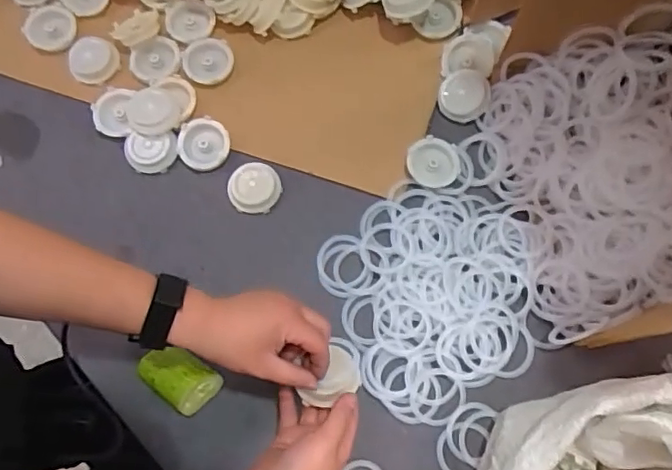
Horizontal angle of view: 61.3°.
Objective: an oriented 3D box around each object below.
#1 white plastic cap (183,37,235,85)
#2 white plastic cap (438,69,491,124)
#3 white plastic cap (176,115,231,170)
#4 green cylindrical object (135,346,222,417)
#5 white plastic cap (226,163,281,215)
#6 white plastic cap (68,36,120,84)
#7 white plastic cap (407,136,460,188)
[{"bbox_3d":[-0.148,-0.203,0.659,0.056,0.013,0.057,0,76,1],"label":"white plastic cap"},{"bbox_3d":[0.146,-0.159,0.640,0.055,0.022,0.059,0,76,1],"label":"white plastic cap"},{"bbox_3d":[-0.150,-0.102,0.641,0.057,0.012,0.057,0,88,-2],"label":"white plastic cap"},{"bbox_3d":[-0.154,0.142,0.563,0.073,0.045,0.049,34,79,9],"label":"green cylindrical object"},{"bbox_3d":[-0.089,-0.051,0.623,0.055,0.022,0.053,0,76,1],"label":"white plastic cap"},{"bbox_3d":[-0.280,-0.202,0.657,0.055,0.025,0.045,-40,78,-8],"label":"white plastic cap"},{"bbox_3d":[0.108,-0.079,0.626,0.058,0.011,0.055,0,76,1],"label":"white plastic cap"}]

